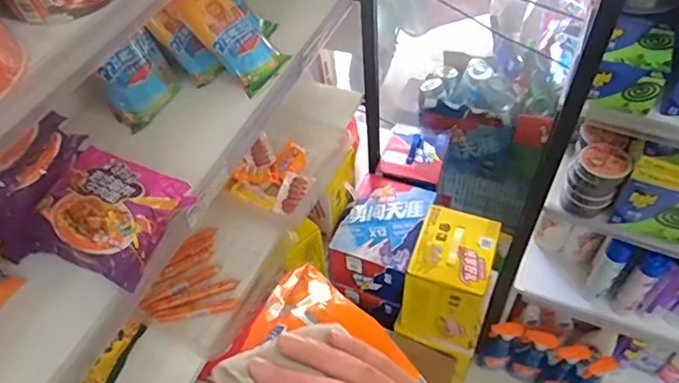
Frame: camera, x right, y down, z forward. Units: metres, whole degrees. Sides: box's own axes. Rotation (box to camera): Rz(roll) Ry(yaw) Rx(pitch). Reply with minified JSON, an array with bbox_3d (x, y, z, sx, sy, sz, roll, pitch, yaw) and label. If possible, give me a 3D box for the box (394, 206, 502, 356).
[{"bbox_3d":[0.266,0.218,1.305,0.179,0.294,0.219,17,54,17],"label":"box"}]

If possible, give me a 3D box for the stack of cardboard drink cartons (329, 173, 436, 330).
[{"bbox_3d":[0.119,0.149,1.468,0.205,0.240,0.300,18,54,18],"label":"stack of cardboard drink cartons"}]

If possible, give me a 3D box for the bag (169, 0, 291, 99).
[{"bbox_3d":[-0.186,-0.273,0.930,0.206,0.063,0.130,51,61,-9],"label":"bag"}]

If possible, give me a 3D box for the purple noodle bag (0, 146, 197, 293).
[{"bbox_3d":[-0.321,0.028,0.702,0.203,0.058,0.159,13,53,15],"label":"purple noodle bag"}]

